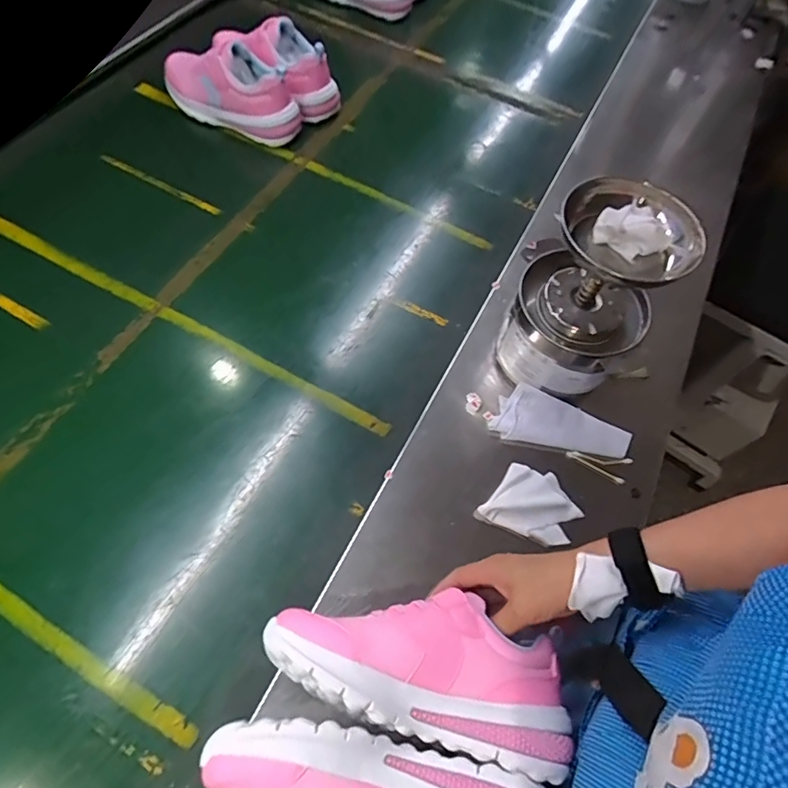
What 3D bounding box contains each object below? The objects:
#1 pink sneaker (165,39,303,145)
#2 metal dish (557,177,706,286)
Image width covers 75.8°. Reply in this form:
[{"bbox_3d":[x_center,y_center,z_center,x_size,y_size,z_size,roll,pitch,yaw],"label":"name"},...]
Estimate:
[{"bbox_3d":[-0.264,-0.496,0.804,0.224,0.109,0.073,24,62,9],"label":"pink sneaker"},{"bbox_3d":[0.215,-0.141,0.470,0.124,0.052,0.121,2,61,-3],"label":"metal dish"}]

